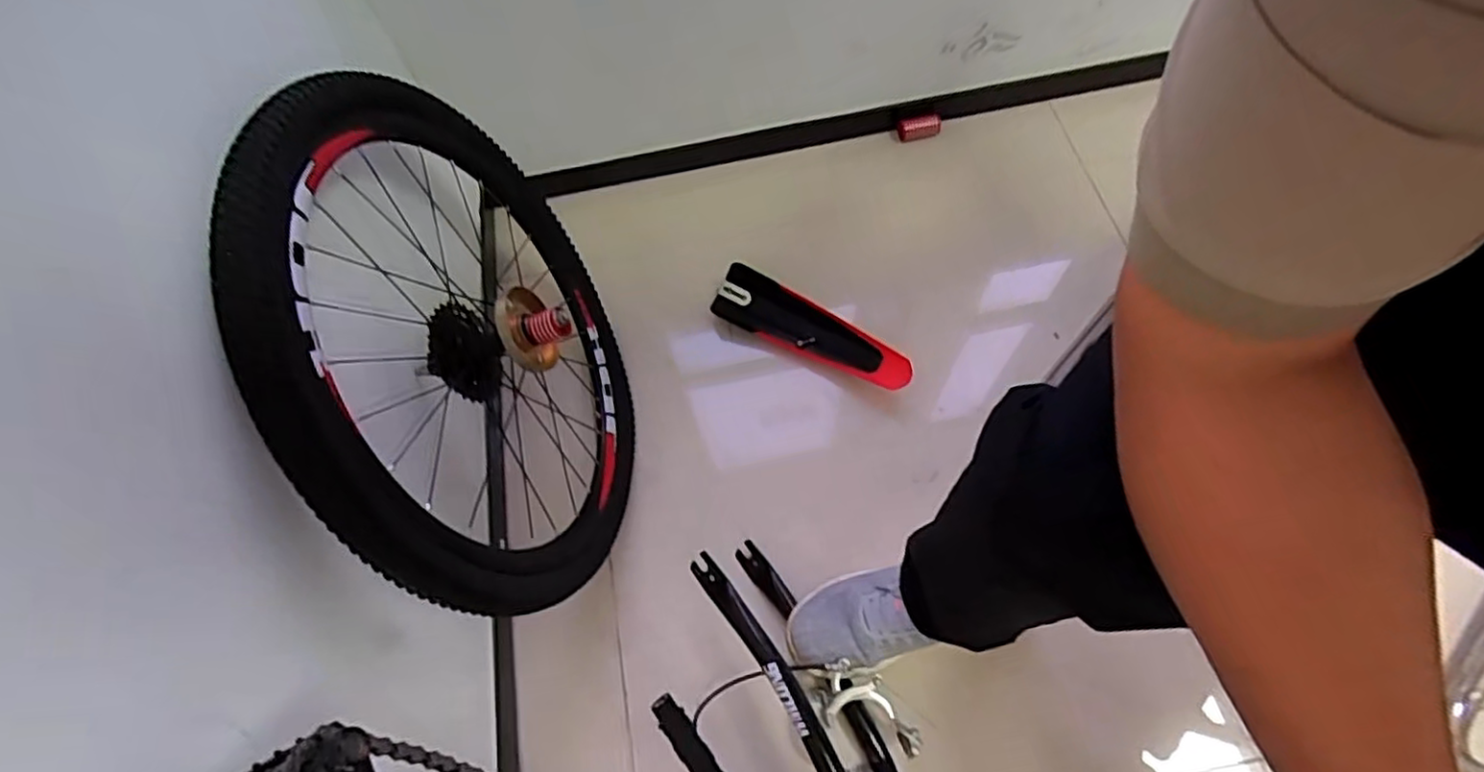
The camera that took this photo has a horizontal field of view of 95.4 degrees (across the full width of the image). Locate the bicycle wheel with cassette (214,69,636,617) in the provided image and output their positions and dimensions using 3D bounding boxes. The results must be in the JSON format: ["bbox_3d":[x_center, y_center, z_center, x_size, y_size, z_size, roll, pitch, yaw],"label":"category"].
[{"bbox_3d":[-0.279,-0.038,0.698,0.161,0.533,0.513,-16,95,14],"label":"bicycle wheel with cassette"}]

